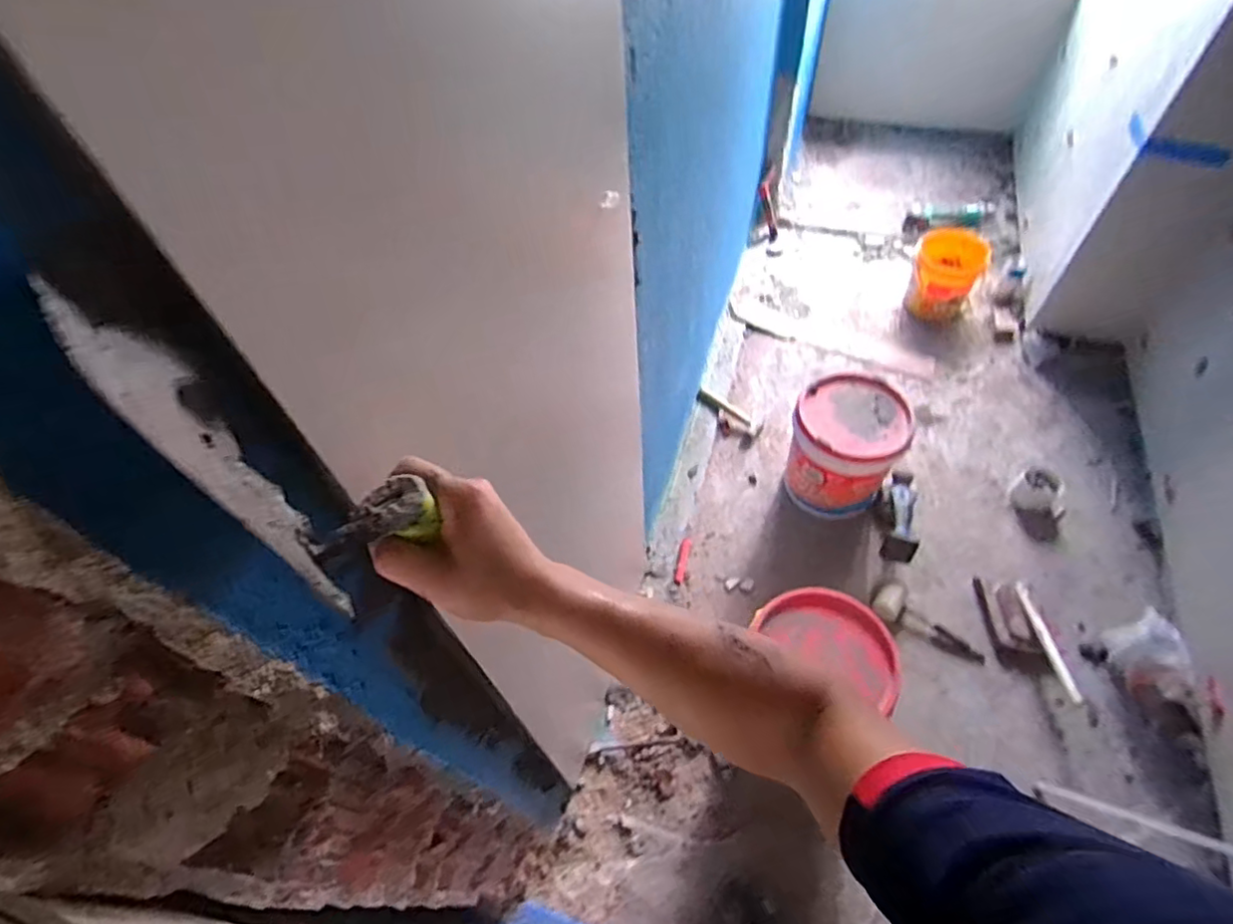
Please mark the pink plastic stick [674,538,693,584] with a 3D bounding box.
[{"bbox_3d":[0.198,0.293,1.819,0.027,0.014,0.138,11,70,12],"label":"pink plastic stick"}]

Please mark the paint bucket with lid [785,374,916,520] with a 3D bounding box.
[{"bbox_3d":[0.654,-0.052,1.755,0.288,0.301,0.316,-2,55,3],"label":"paint bucket with lid"}]

